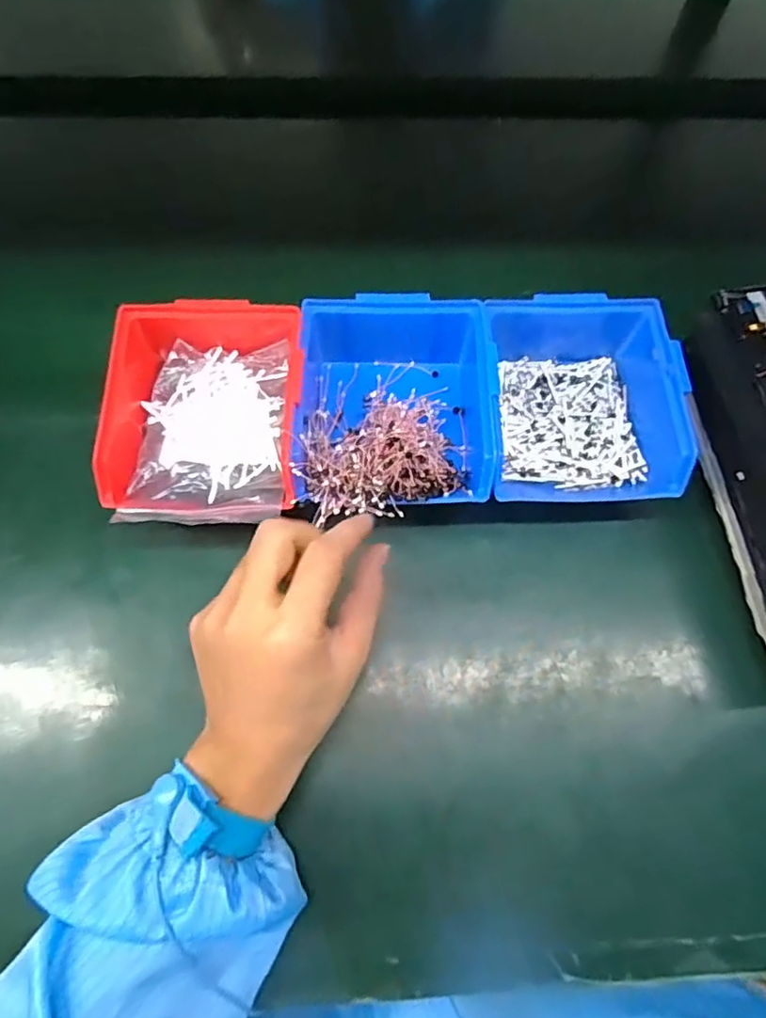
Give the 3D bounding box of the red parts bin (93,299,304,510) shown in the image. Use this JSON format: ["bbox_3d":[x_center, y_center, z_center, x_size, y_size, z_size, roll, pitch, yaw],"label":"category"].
[{"bbox_3d":[-0.113,-0.067,0.389,0.119,0.068,0.166,-1,67,-2],"label":"red parts bin"}]

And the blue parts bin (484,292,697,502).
[{"bbox_3d":[0.130,-0.080,0.399,0.128,0.064,0.147,4,67,0],"label":"blue parts bin"}]

